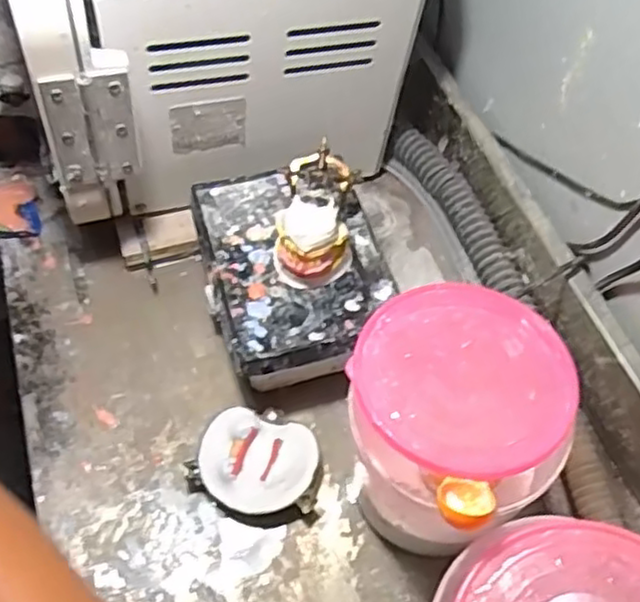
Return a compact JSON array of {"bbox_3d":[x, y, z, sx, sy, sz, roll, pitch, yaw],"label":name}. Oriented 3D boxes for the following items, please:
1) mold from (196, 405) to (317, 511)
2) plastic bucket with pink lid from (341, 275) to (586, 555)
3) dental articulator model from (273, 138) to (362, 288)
[{"bbox_3d":[-0.056,0.146,0.615,0.098,0.032,0.084,16,59,8],"label":"mold"},{"bbox_3d":[0.095,0.106,0.559,0.166,0.176,0.191,38,64,20],"label":"plastic bucket with pink lid"},{"bbox_3d":[-0.003,-0.074,0.635,0.070,0.059,0.113,10,58,4],"label":"dental articulator model"}]

